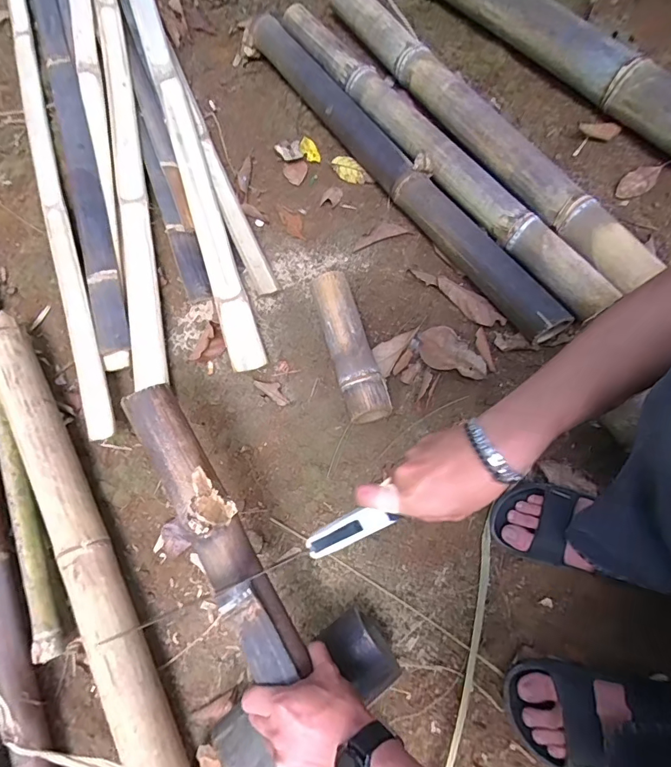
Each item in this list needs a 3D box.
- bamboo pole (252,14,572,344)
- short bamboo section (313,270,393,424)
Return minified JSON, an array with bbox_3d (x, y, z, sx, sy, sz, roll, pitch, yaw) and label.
[{"bbox_3d":[0.096,-0.421,0.826,0.076,0.081,0.896,-33,71,-8],"label":"bamboo pole"},{"bbox_3d":[0.020,-0.063,0.702,0.069,0.060,0.258,-18,69,-3],"label":"short bamboo section"}]

